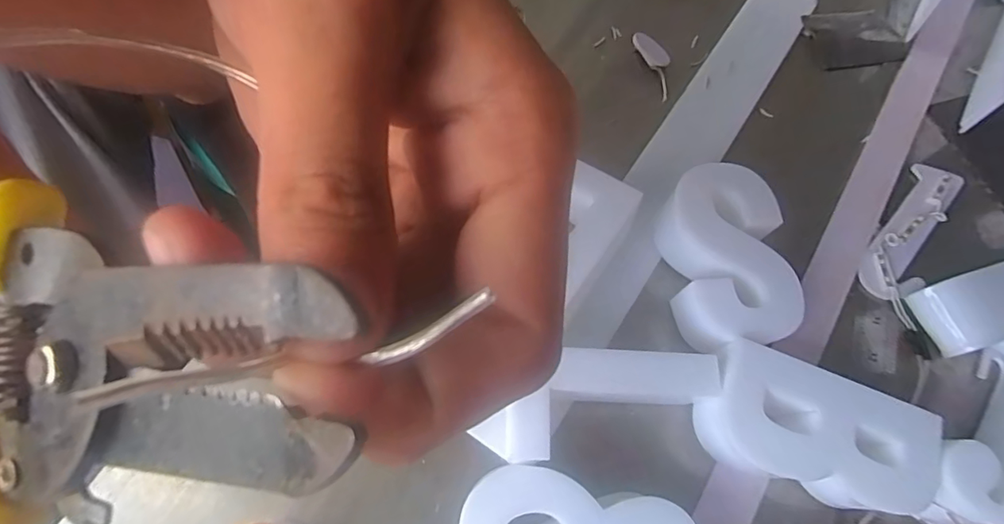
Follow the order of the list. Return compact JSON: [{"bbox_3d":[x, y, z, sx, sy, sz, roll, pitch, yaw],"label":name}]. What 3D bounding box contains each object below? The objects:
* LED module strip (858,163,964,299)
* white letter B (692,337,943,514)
[{"bbox_3d":[0.282,-0.023,0.360,0.038,0.011,0.120,33,69,10],"label":"LED module strip"},{"bbox_3d":[0.164,0.093,0.283,0.110,0.046,0.060,21,67,6],"label":"white letter B"}]

